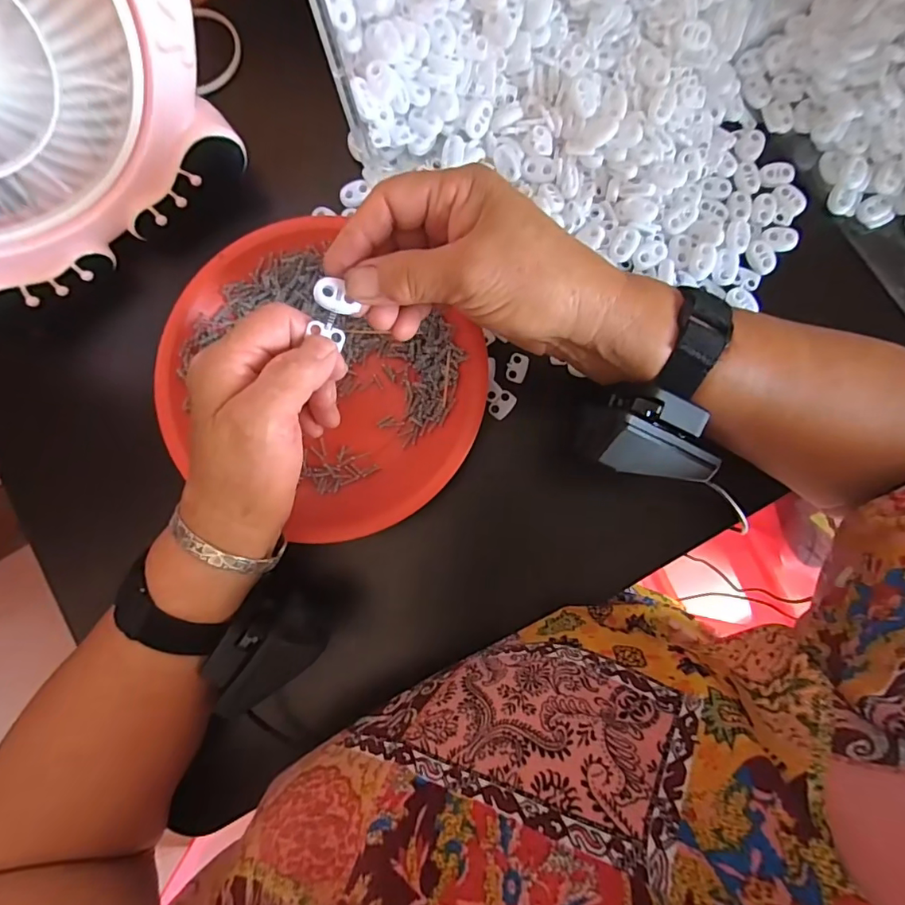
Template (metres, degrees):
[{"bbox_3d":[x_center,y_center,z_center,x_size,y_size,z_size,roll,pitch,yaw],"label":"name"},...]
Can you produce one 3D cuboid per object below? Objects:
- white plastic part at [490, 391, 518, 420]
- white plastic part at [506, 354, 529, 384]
[{"bbox_3d":[0.032,-0.031,0.323,0.012,0.004,0.019,40,85,5],"label":"white plastic part"},{"bbox_3d":[0.042,-0.055,0.324,0.013,0.004,0.019,22,84,3],"label":"white plastic part"}]

